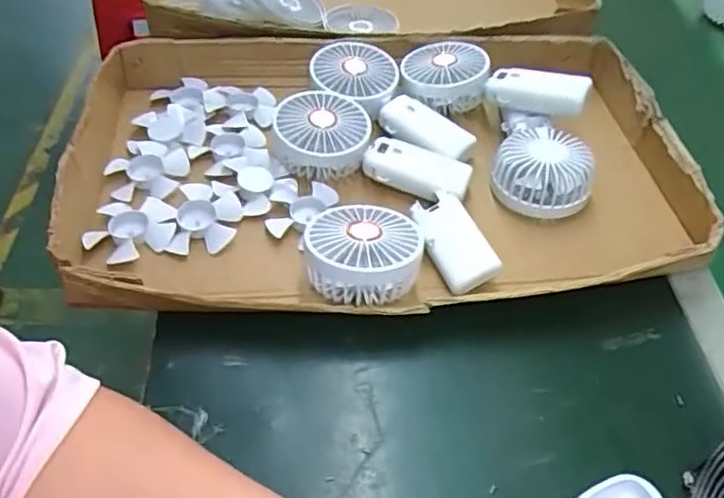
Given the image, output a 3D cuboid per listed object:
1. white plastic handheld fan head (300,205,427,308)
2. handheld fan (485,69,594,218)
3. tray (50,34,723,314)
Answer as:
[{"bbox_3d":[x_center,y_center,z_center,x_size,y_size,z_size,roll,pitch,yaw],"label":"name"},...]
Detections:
[{"bbox_3d":[0.001,0.003,0.464,0.086,0.053,0.082,9,49,4],"label":"white plastic handheld fan head"},{"bbox_3d":[0.160,-0.103,0.556,0.087,0.059,0.150,4,49,0],"label":"handheld fan"},{"bbox_3d":[0.017,-0.084,0.543,0.516,0.057,0.337,-5,49,-8],"label":"tray"}]

